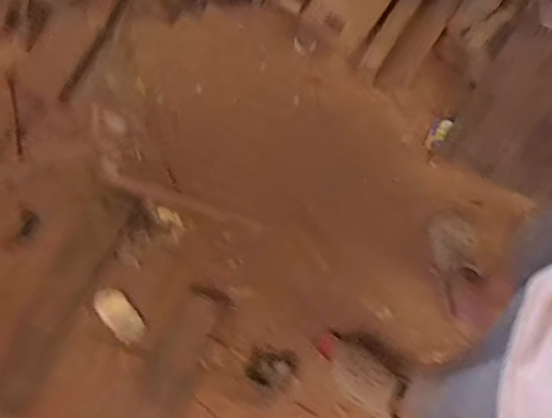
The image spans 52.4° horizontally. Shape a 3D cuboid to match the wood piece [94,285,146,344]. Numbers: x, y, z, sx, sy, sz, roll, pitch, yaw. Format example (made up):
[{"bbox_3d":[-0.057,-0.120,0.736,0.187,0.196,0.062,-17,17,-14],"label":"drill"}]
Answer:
[{"bbox_3d":[-0.369,0.250,1.322,0.069,0.017,0.144,-41,92,-11],"label":"wood piece"}]

